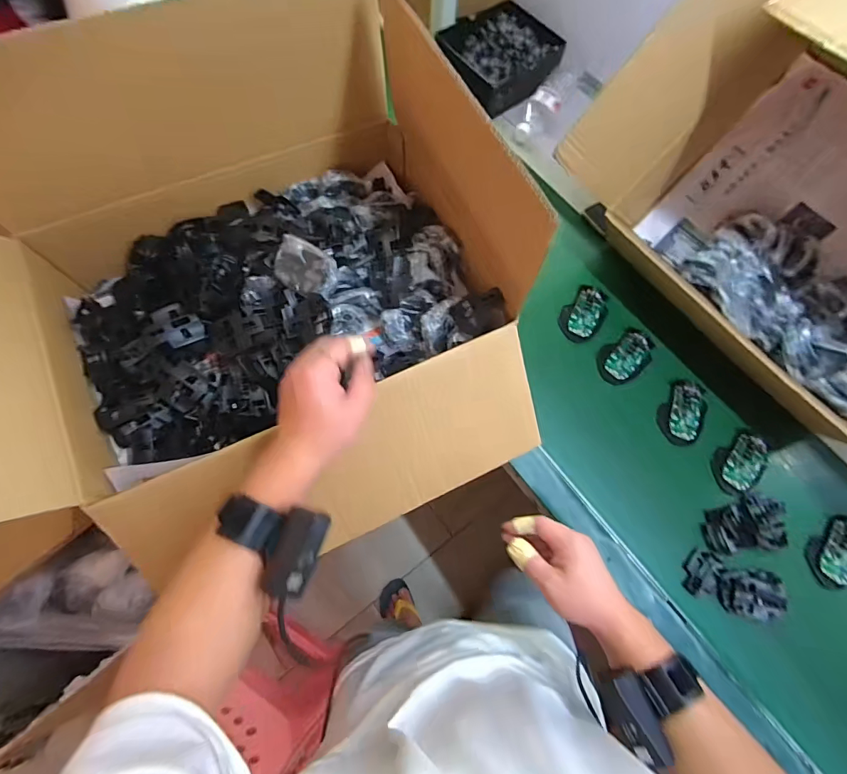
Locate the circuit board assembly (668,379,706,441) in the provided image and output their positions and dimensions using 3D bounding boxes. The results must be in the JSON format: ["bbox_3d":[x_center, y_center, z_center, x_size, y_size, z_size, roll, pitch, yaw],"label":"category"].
[{"bbox_3d":[0.445,0.039,0.734,0.054,0.011,0.098,5,79,14],"label":"circuit board assembly"}]

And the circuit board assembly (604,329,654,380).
[{"bbox_3d":[0.363,-0.053,0.764,0.059,0.018,0.096,40,74,12],"label":"circuit board assembly"}]

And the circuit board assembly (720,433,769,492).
[{"bbox_3d":[0.520,0.122,0.700,0.057,0.017,0.091,30,73,9],"label":"circuit board assembly"}]

